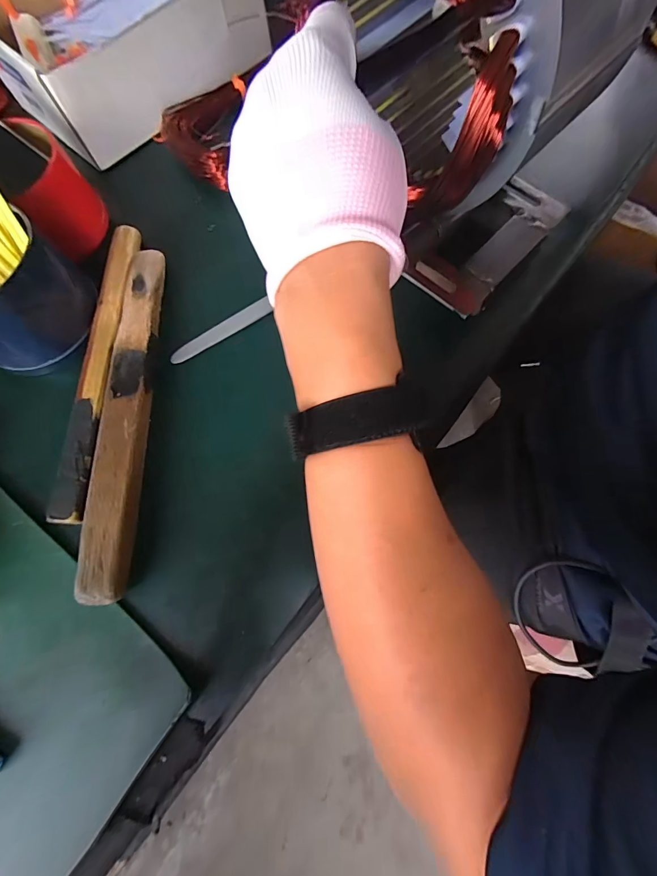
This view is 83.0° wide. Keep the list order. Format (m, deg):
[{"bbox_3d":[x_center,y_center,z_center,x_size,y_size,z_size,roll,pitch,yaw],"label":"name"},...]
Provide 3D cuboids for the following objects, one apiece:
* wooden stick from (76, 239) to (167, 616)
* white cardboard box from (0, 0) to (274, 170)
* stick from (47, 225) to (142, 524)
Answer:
[{"bbox_3d":[-0.148,-0.029,0.273,0.029,0.019,0.272,-3,73,2],"label":"wooden stick"},{"bbox_3d":[-0.205,-0.414,0.373,0.247,0.068,0.199,-38,75,-9],"label":"white cardboard box"},{"bbox_3d":[-0.178,-0.065,0.290,0.023,0.012,0.255,-2,73,2],"label":"stick"}]

